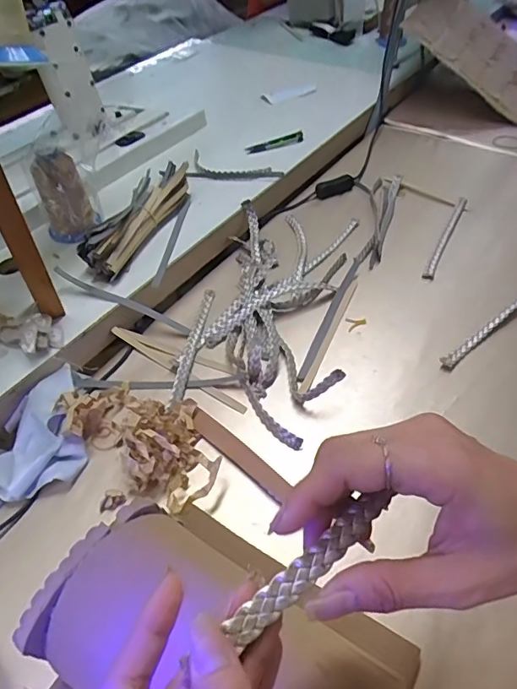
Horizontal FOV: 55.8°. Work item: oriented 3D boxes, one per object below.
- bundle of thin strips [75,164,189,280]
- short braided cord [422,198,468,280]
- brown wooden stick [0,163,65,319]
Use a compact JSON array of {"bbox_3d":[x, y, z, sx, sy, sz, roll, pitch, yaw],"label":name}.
[{"bbox_3d":[-0.158,-0.168,0.634,0.066,0.046,0.209,13,50,15],"label":"bundle of thin strips"},{"bbox_3d":[0.250,-0.144,0.651,0.013,0.016,0.174,20,52,20],"label":"short braided cord"},{"bbox_3d":[-0.230,-0.092,0.478,0.023,0.193,0.010,-24,51,-17],"label":"brown wooden stick"}]

